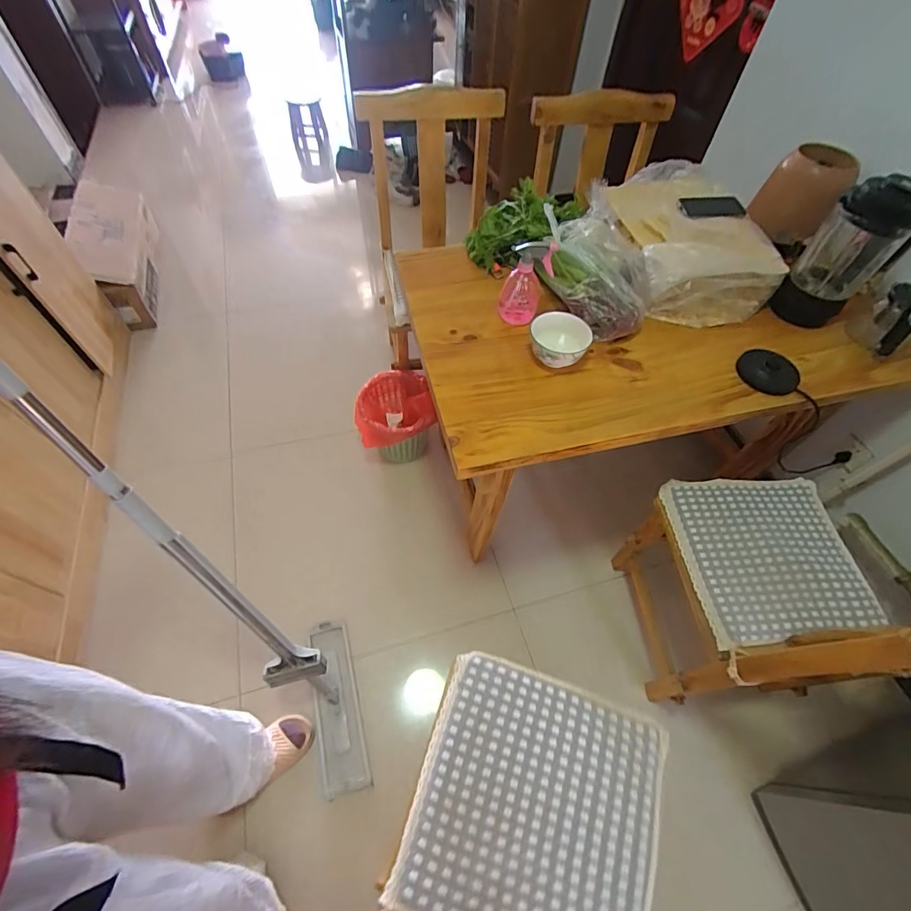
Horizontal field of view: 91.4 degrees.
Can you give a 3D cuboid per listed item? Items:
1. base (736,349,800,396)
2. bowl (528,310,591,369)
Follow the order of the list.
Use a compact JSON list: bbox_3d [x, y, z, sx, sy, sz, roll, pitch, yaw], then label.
[{"bbox_3d":[0.680,-0.184,0.964,0.111,0.030,0.122,1,57,-2],"label":"base"},{"bbox_3d":[0.215,-0.235,0.932,0.115,0.083,0.116,1,57,-2],"label":"bowl"}]

